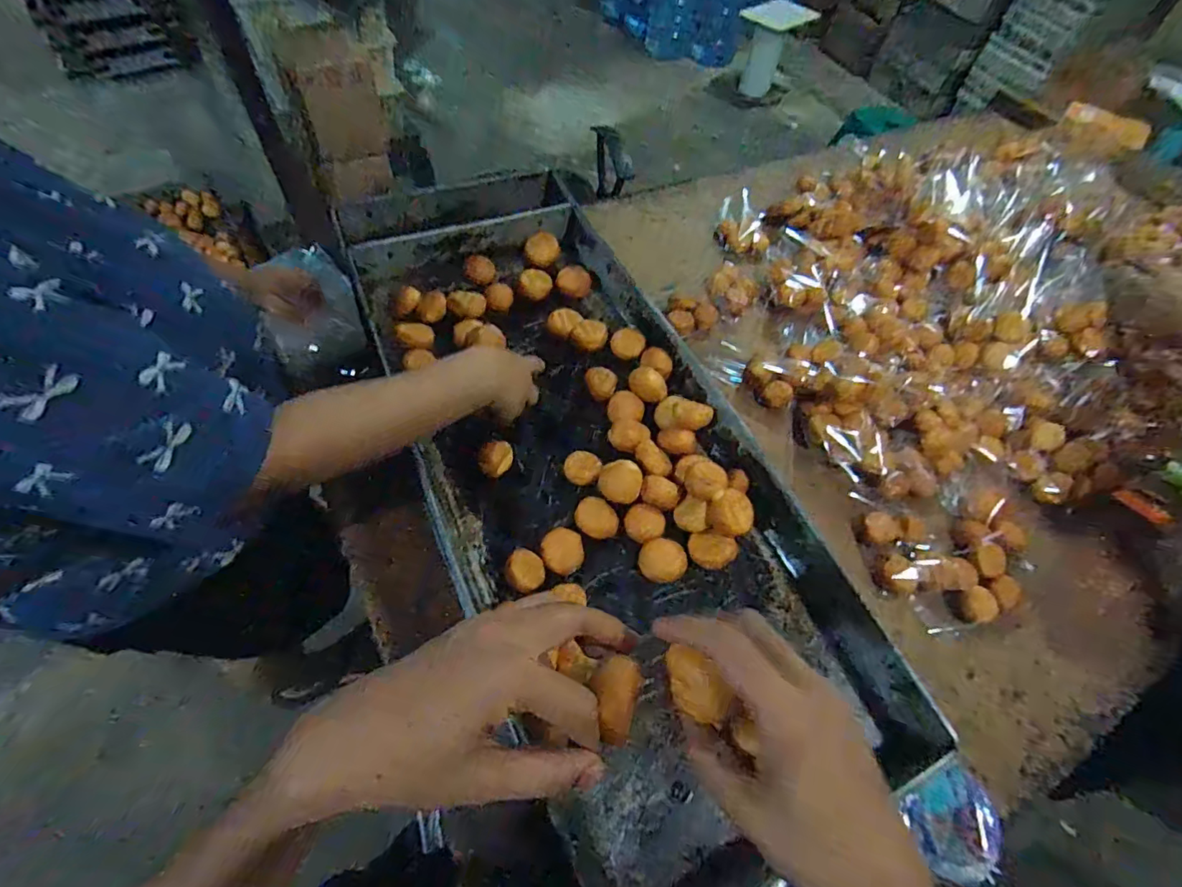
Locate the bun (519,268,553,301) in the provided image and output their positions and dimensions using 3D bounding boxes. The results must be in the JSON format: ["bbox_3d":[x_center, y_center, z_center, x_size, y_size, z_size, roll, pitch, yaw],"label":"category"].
[{"bbox_3d":[-0.082,-0.236,0.792,0.046,0.033,0.036,1,58,-3],"label":"bun"}]

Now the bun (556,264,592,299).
[{"bbox_3d":[-0.025,-0.242,0.796,0.050,0.026,0.039,3,57,-2],"label":"bun"}]

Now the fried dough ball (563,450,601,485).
[{"bbox_3d":[-0.010,0.034,0.658,0.043,0.032,0.037,2,58,-3],"label":"fried dough ball"}]

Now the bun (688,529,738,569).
[{"bbox_3d":[0.138,0.120,0.604,0.054,0.022,0.039,16,58,6],"label":"bun"}]

